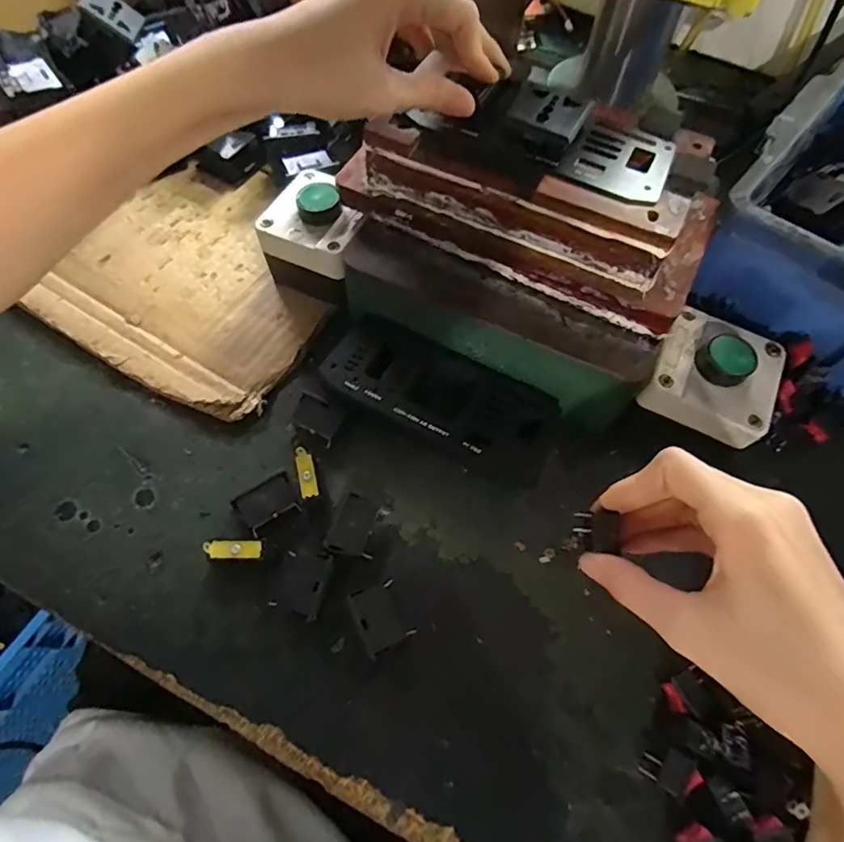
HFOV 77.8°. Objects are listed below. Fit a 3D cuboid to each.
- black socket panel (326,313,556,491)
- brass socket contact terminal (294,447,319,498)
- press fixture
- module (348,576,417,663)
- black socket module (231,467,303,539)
[{"bbox_3d":[0.012,-0.013,0.329,0.147,0.024,0.060,23,67,10],"label":"black socket panel"},{"bbox_3d":[-0.067,0.030,0.304,0.010,0.006,0.029,-13,80,-5],"label":"brass socket contact terminal"},{"bbox_3d":[0.054,-0.111,0.322,0.211,0.115,0.146,28,68,12],"label":"press fixture"},{"bbox_3d":[-0.023,0.105,0.281,0.026,0.007,0.033,-26,67,-12],"label":"module"},{"bbox_3d":[-0.090,0.049,0.309,0.034,0.013,0.025,-33,69,-15],"label":"black socket module"}]

